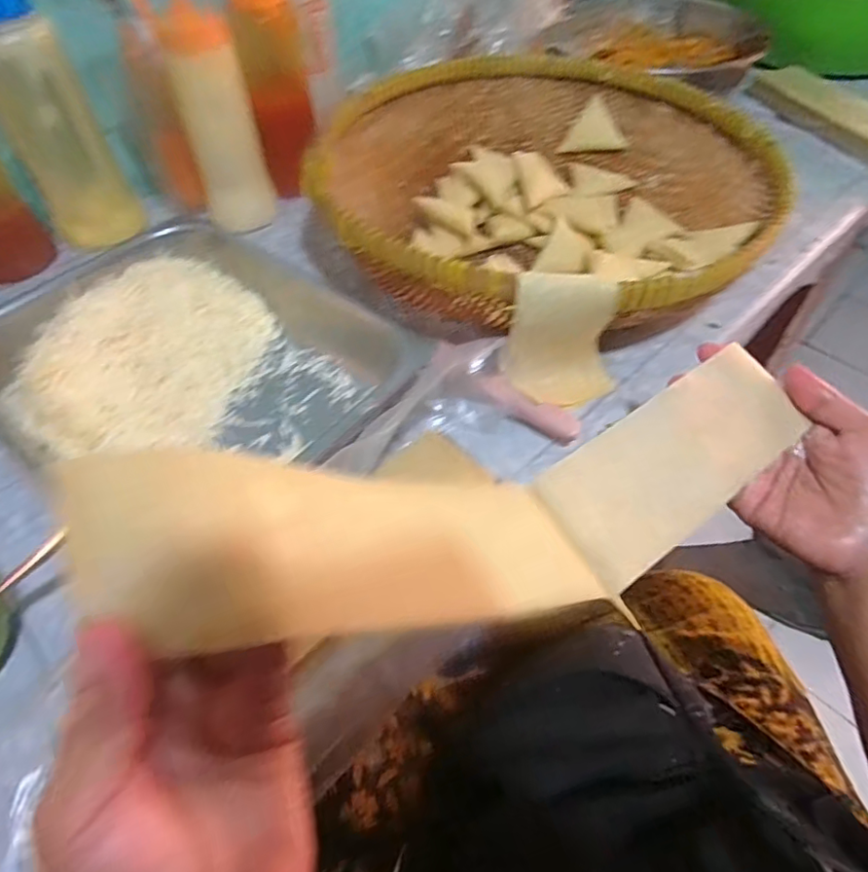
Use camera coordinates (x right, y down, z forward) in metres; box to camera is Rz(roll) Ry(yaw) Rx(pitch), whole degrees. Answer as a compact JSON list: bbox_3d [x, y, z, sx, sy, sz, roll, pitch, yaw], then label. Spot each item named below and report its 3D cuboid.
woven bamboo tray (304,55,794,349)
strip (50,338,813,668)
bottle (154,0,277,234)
[{"bbox_3d":[0.121,-0.264,0.590,0.407,0.094,0.373,28,57,21],"label":"woven bamboo tray"},{"bbox_3d":[0.051,0.025,0.257,0.361,0.061,0.080,-6,48,-34],"label":"strip"},{"bbox_3d":[-0.221,-0.318,0.589,0.073,0.189,0.063,-18,53,-13],"label":"bottle"}]

